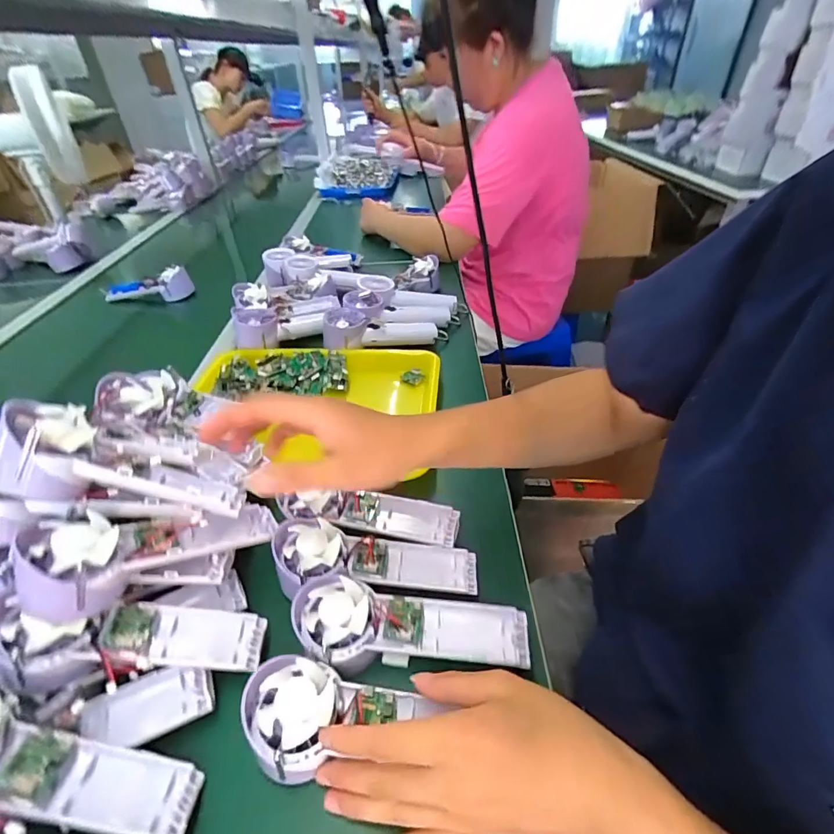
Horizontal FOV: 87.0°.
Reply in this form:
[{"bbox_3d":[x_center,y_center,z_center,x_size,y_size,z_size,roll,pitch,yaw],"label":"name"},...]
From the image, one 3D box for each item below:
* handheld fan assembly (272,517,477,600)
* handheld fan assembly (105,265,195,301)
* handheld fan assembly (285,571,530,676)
[{"bbox_3d":[-0.037,0.128,0.390,0.175,0.031,0.066,10,39,-8],"label":"handheld fan assembly"},{"bbox_3d":[-0.550,-0.267,0.897,0.178,0.055,0.038,-5,40,-2],"label":"handheld fan assembly"},{"bbox_3d":[-0.006,0.158,0.334,0.174,0.031,0.062,2,40,6],"label":"handheld fan assembly"}]

